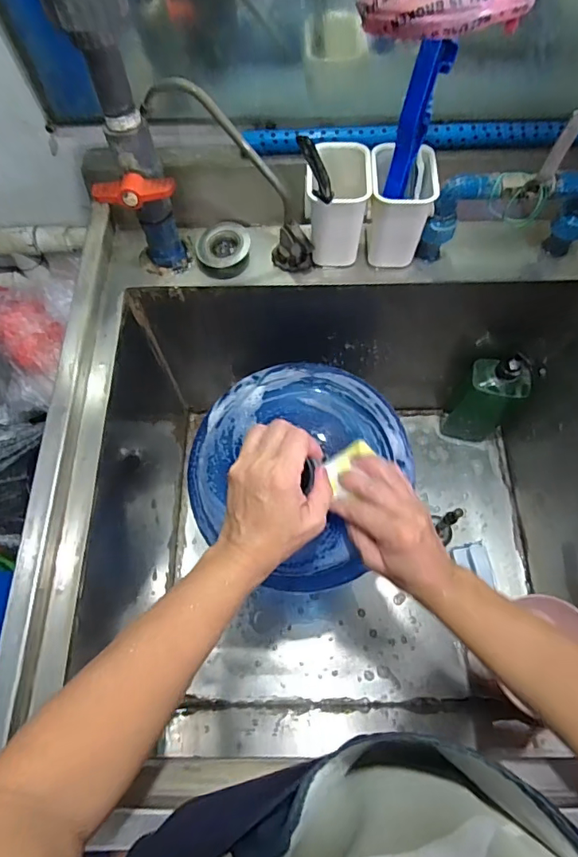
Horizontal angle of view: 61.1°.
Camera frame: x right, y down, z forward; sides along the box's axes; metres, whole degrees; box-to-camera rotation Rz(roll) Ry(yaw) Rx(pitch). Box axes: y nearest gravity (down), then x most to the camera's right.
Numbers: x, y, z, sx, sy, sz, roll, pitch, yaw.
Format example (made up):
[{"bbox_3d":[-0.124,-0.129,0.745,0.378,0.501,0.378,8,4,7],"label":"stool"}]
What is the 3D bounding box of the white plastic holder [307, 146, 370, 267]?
[{"bbox_3d":[0.056,-0.265,0.586,0.071,0.111,0.088,1,67,2],"label":"white plastic holder"}]

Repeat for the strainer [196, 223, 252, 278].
[{"bbox_3d":[-0.085,-0.234,0.641,0.068,0.035,0.059,-6,67,-2],"label":"strainer"}]

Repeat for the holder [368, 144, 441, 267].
[{"bbox_3d":[0.129,-0.259,0.587,0.074,0.110,0.074,6,67,4],"label":"holder"}]

